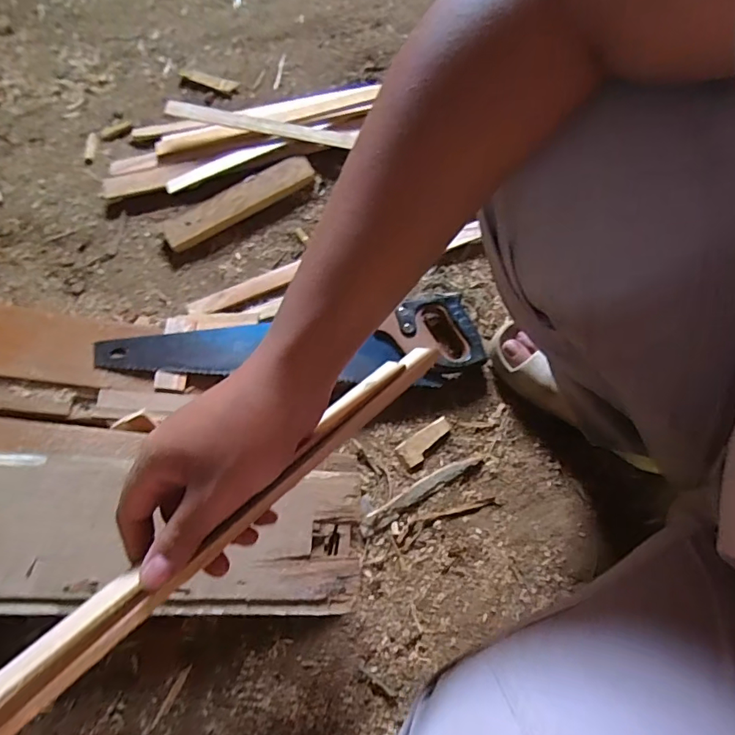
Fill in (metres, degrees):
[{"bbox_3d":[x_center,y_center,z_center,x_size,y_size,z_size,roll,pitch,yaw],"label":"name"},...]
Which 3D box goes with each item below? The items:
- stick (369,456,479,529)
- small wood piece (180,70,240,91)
[{"bbox_3d":[0.077,0.162,0.644,0.167,0.009,0.022,-29,74,-12],"label":"stick"},{"bbox_3d":[-0.287,-0.519,0.864,0.107,0.009,0.023,17,70,4],"label":"small wood piece"}]

